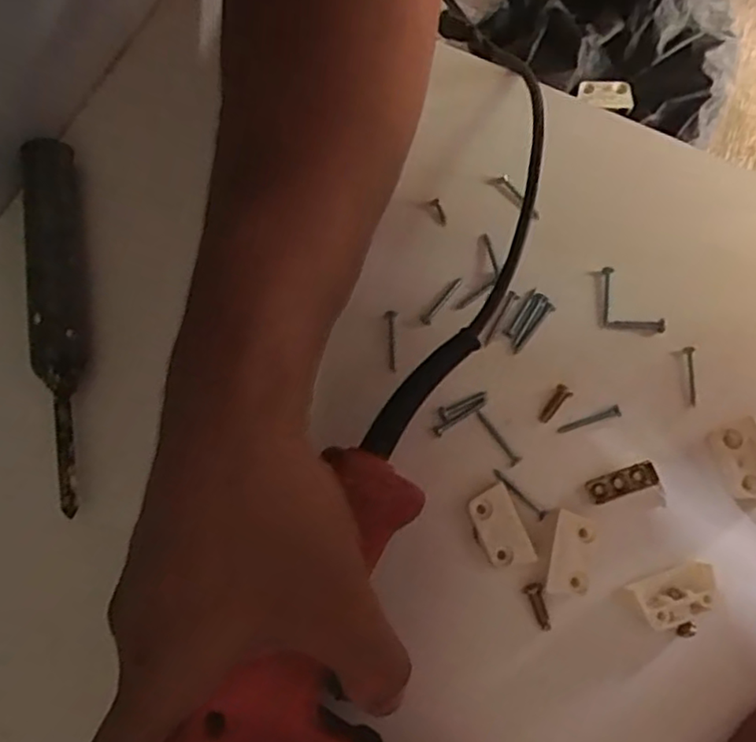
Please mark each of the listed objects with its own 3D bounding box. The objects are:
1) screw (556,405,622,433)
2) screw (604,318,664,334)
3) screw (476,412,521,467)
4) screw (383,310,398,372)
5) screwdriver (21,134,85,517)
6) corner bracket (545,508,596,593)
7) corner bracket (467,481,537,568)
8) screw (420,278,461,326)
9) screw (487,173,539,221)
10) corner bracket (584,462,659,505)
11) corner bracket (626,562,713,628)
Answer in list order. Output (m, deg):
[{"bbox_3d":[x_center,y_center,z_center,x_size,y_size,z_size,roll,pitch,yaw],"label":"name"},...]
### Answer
[{"bbox_3d":[0.105,0.025,0.311,0.032,0.004,0.005,-19,76,-4],"label":"screw"},{"bbox_3d":[0.133,-0.024,0.324,0.029,0.004,0.007,5,75,2],"label":"screw"},{"bbox_3d":[0.060,0.033,0.310,0.005,0.004,0.031,-32,77,-7],"label":"screw"},{"bbox_3d":[0.006,-0.016,0.322,0.007,0.004,0.032,3,75,2],"label":"screw"},{"bbox_3d":[-0.160,-0.030,0.317,0.024,0.029,0.194,-10,75,-2],"label":"screwdriver"},{"bbox_3d":[0.088,0.084,0.291,0.018,0.013,0.035,13,76,4],"label":"corner bracket"},{"bbox_3d":[0.056,0.074,0.294,0.021,0.013,0.036,-23,76,-5],"label":"corner bracket"},{"bbox_3d":[0.034,-0.037,0.330,0.006,0.004,0.032,40,79,10],"label":"screw"},{"bbox_3d":[0.075,-0.096,0.344,0.009,0.004,0.035,-39,78,-9],"label":"screw"},{"bbox_3d":[0.118,0.054,0.303,0.033,0.005,0.012,-18,76,-4],"label":"corner bracket"},{"bbox_3d":[0.136,0.102,0.286,0.036,0.015,0.019,-20,76,-4],"label":"corner bracket"}]

